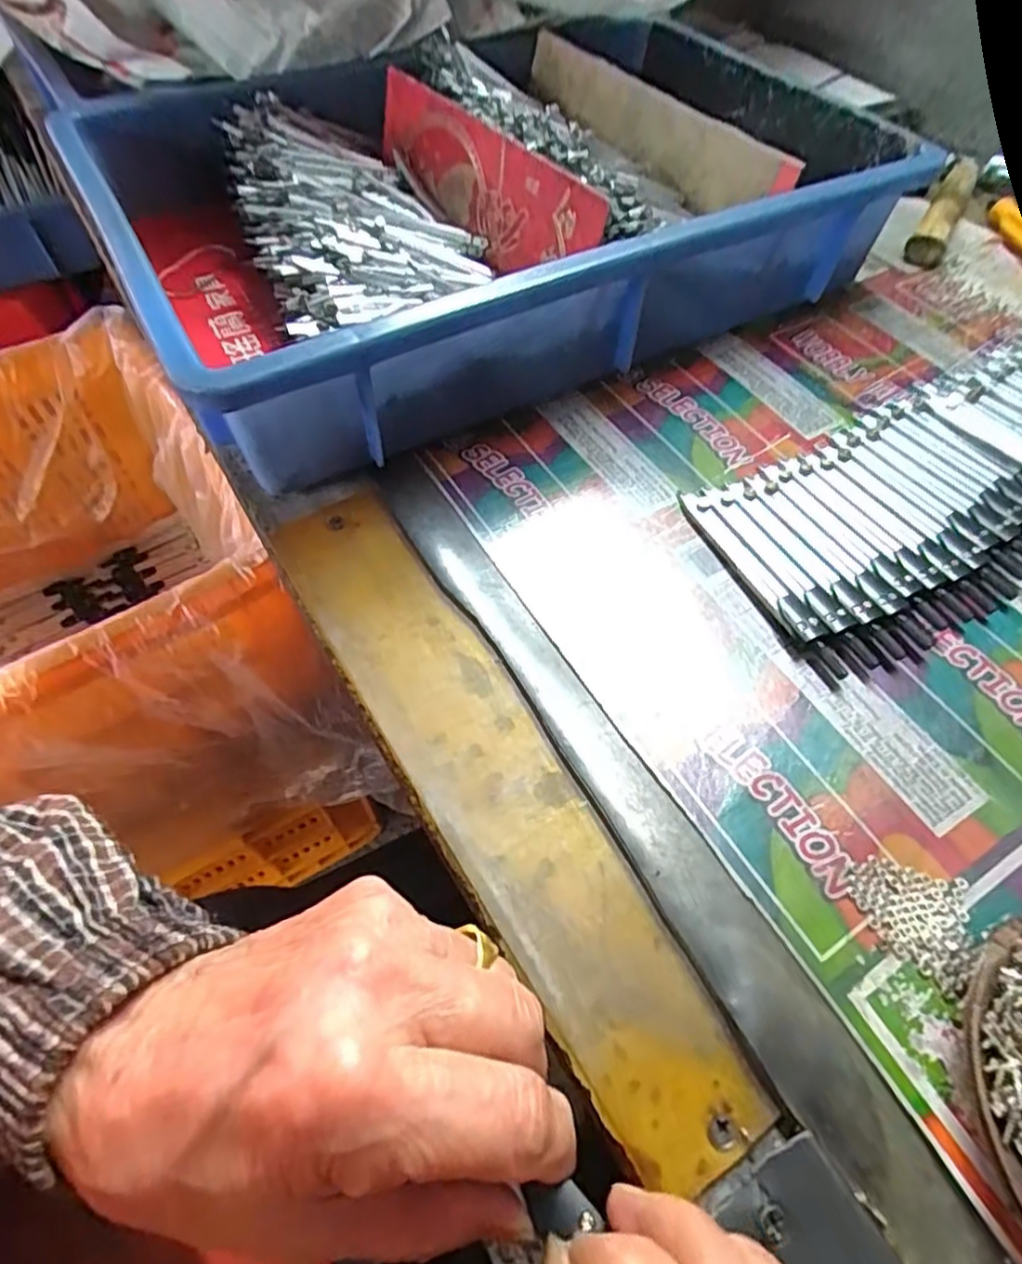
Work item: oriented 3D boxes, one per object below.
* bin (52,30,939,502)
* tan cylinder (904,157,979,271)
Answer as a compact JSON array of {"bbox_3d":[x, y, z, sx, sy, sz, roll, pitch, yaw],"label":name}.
[{"bbox_3d":[-0.017,-0.267,0.406,0.415,0.086,0.315,-26,60,-16],"label":"bin"},{"bbox_3d":[0.308,-0.300,0.465,0.025,0.021,0.133,26,61,16],"label":"tan cylinder"}]

